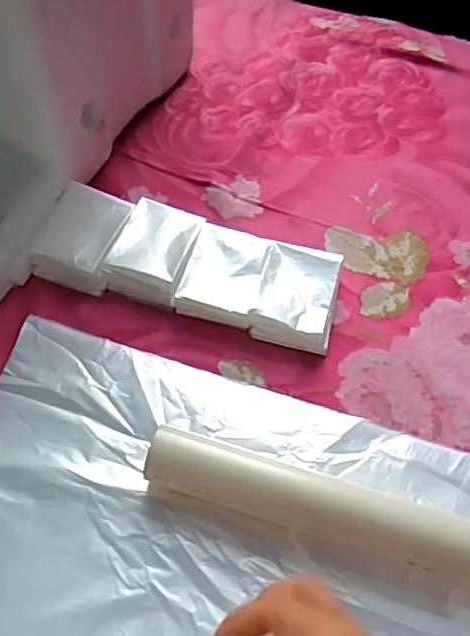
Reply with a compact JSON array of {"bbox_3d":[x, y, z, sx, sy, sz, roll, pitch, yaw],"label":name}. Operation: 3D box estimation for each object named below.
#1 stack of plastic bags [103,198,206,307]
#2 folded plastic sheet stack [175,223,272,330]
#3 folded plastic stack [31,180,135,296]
[{"bbox_3d":[-0.069,-0.059,0.495,0.065,0.029,0.090,16,58,9],"label":"stack of plastic bags"},{"bbox_3d":[-0.008,-0.035,0.485,0.063,0.026,0.089,14,57,7],"label":"folded plastic sheet stack"},{"bbox_3d":[-0.134,-0.073,0.504,0.068,0.029,0.095,14,57,7],"label":"folded plastic stack"}]

